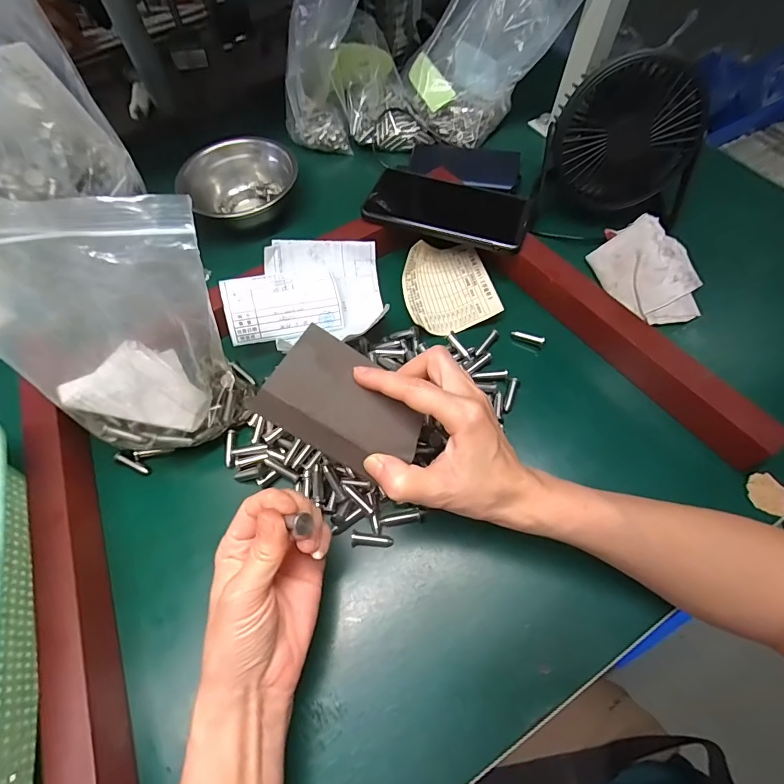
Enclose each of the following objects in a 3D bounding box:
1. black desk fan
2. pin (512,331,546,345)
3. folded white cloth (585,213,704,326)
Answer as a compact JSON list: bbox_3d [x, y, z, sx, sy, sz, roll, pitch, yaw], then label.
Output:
[{"bbox_3d":[0.237,-0.246,0.411,0.144,0.132,0.080,28,66,14],"label":"black desk fan"},{"bbox_3d":[0.126,-0.051,0.389,0.030,0.006,0.005,18,65,22],"label":"pin"},{"bbox_3d":[0.253,-0.117,0.420,0.078,0.013,0.114,-23,70,6],"label":"folded white cloth"}]

